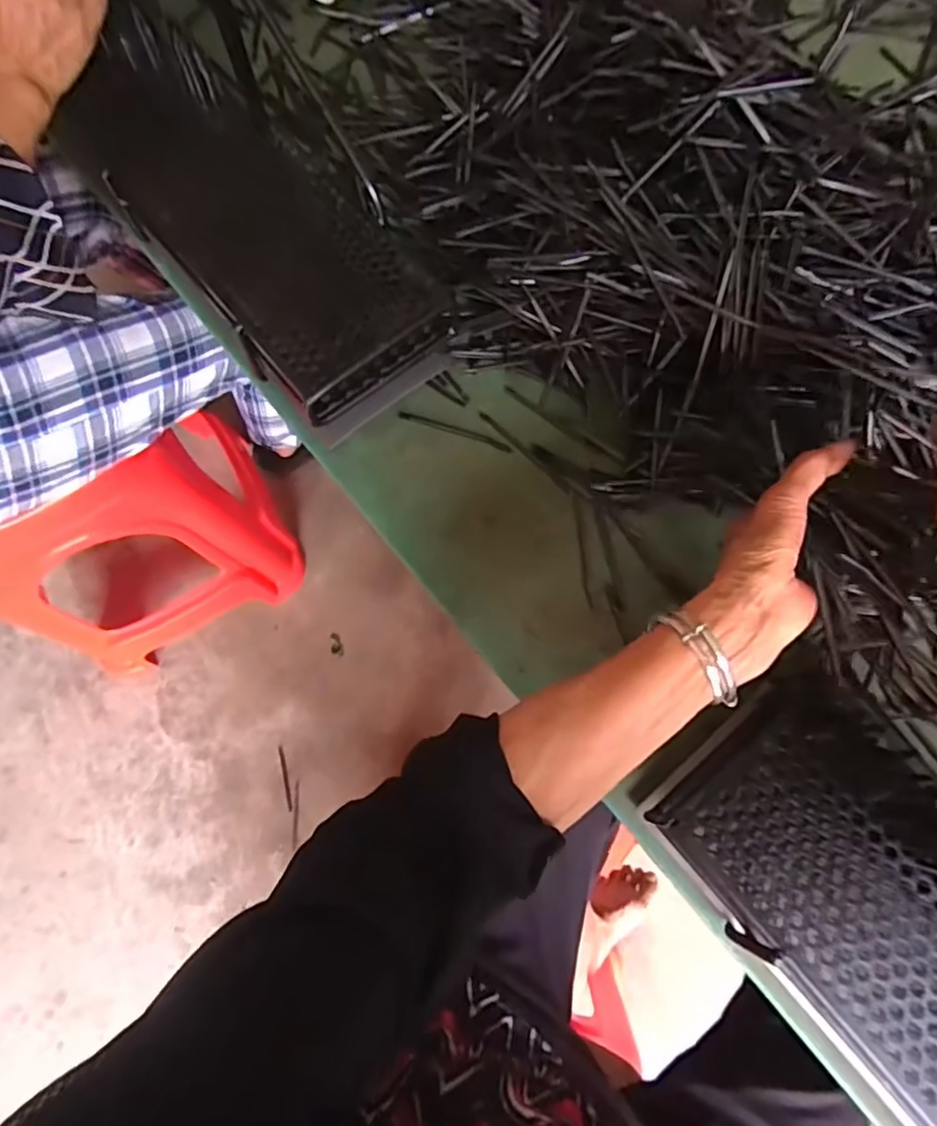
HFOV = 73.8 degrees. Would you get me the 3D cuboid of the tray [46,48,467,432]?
[{"bbox_3d":[-0.179,-0.288,0.549,0.158,0.101,0.356,-41,79,-9],"label":"tray"}]

